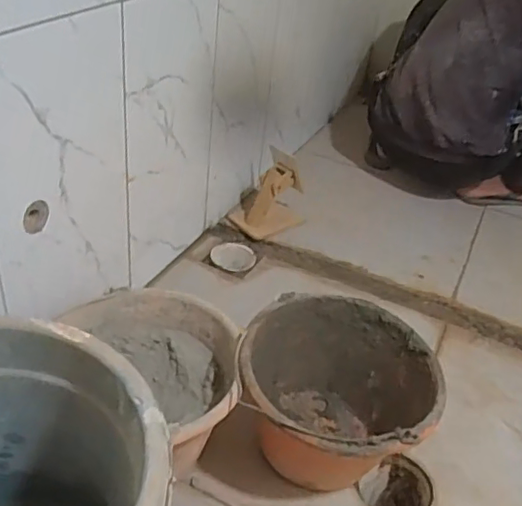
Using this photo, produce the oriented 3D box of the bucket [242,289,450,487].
[{"bbox_3d":[0.092,0.199,0.769,0.241,0.180,0.243,5,34,-3],"label":"bucket"}]

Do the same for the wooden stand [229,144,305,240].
[{"bbox_3d":[0.021,-0.122,1.236,0.114,0.153,0.108,-19,42,-32],"label":"wooden stand"}]

